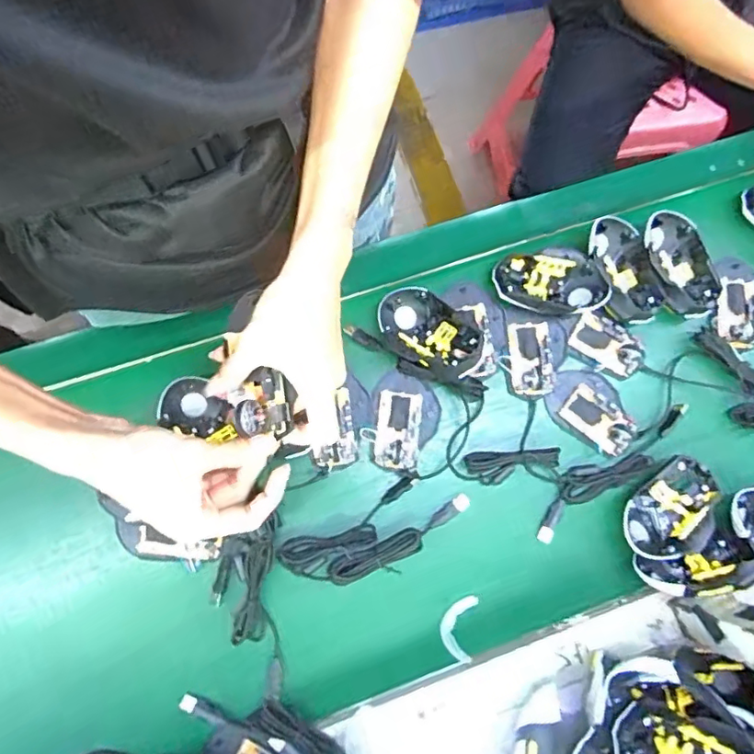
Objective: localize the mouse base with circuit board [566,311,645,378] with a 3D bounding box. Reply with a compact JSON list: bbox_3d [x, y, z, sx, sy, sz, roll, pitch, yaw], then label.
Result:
[{"bbox_3d":[0.255,-0.038,0.611,0.087,0.026,0.051,29,80,3],"label":"mouse base with circuit board"}]

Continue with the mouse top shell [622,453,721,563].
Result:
[{"bbox_3d":[0.302,0.141,0.566,0.111,0.037,0.074,-35,83,-8],"label":"mouse top shell"}]

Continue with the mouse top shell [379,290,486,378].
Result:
[{"bbox_3d":[0.056,-0.042,0.584,0.127,0.052,0.068,45,81,5],"label":"mouse top shell"}]

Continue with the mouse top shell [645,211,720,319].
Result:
[{"bbox_3d":[0.340,-0.128,0.610,0.066,0.029,0.119,-20,81,-6],"label":"mouse top shell"}]

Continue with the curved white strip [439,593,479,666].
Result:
[{"bbox_3d":[0.082,0.254,0.551,0.034,0.010,0.063,11,79,-1],"label":"curved white strip"}]

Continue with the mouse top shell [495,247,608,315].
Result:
[{"bbox_3d":[0.192,-0.106,0.610,0.124,0.039,0.076,13,79,0],"label":"mouse top shell"}]

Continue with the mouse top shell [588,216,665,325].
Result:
[{"bbox_3d":[0.275,-0.119,0.602,0.066,0.024,0.119,-18,81,-6],"label":"mouse top shell"}]

